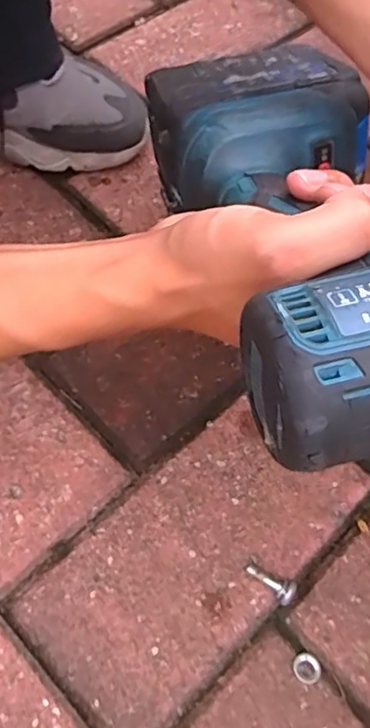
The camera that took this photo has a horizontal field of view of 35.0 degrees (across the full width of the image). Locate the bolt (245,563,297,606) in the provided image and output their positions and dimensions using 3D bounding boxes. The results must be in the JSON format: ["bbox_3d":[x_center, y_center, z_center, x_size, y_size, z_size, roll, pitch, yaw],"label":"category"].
[{"bbox_3d":[0.052,0.130,0.351,0.031,0.011,0.012,39,67,15],"label":"bolt"}]

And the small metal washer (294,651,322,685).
[{"bbox_3d":[0.070,0.174,0.336,0.016,0.004,0.016,1,63,-3],"label":"small metal washer"}]

